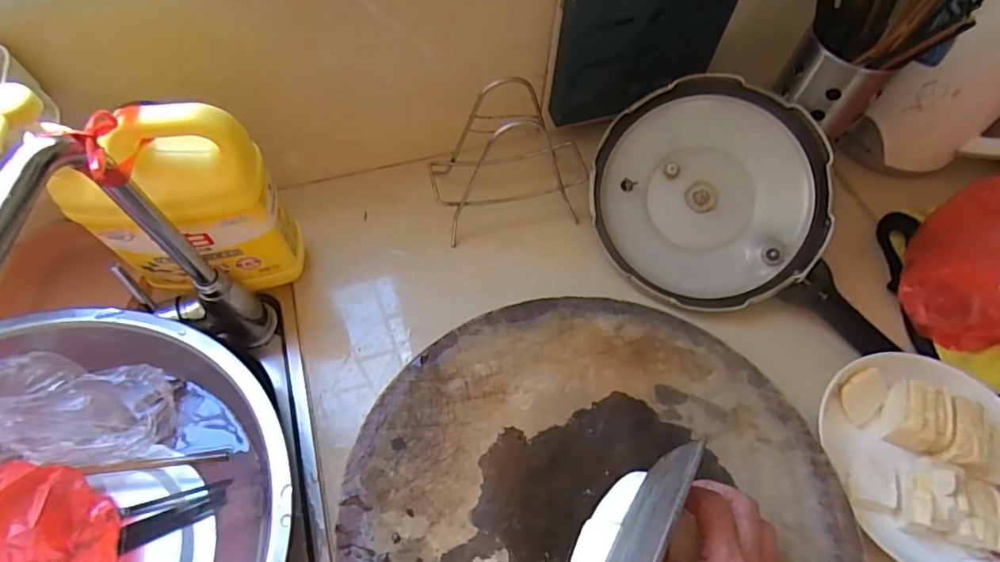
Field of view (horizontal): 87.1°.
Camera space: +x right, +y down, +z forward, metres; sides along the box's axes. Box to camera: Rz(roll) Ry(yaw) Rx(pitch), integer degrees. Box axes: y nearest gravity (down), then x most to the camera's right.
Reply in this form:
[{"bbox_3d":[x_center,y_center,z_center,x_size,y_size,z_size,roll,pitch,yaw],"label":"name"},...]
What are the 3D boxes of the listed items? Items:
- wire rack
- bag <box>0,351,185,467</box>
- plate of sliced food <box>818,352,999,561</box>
[{"bbox_3d":[0.013,-0.131,0.560,0.174,0.140,0.098,-8,61,-7],"label":"wire rack"},{"bbox_3d":[-0.366,0.111,0.438,0.155,0.103,0.096,-9,61,-8],"label":"bag"},{"bbox_3d":[0.389,0.157,0.469,0.179,0.045,0.195,-34,67,-20],"label":"plate of sliced food"}]

